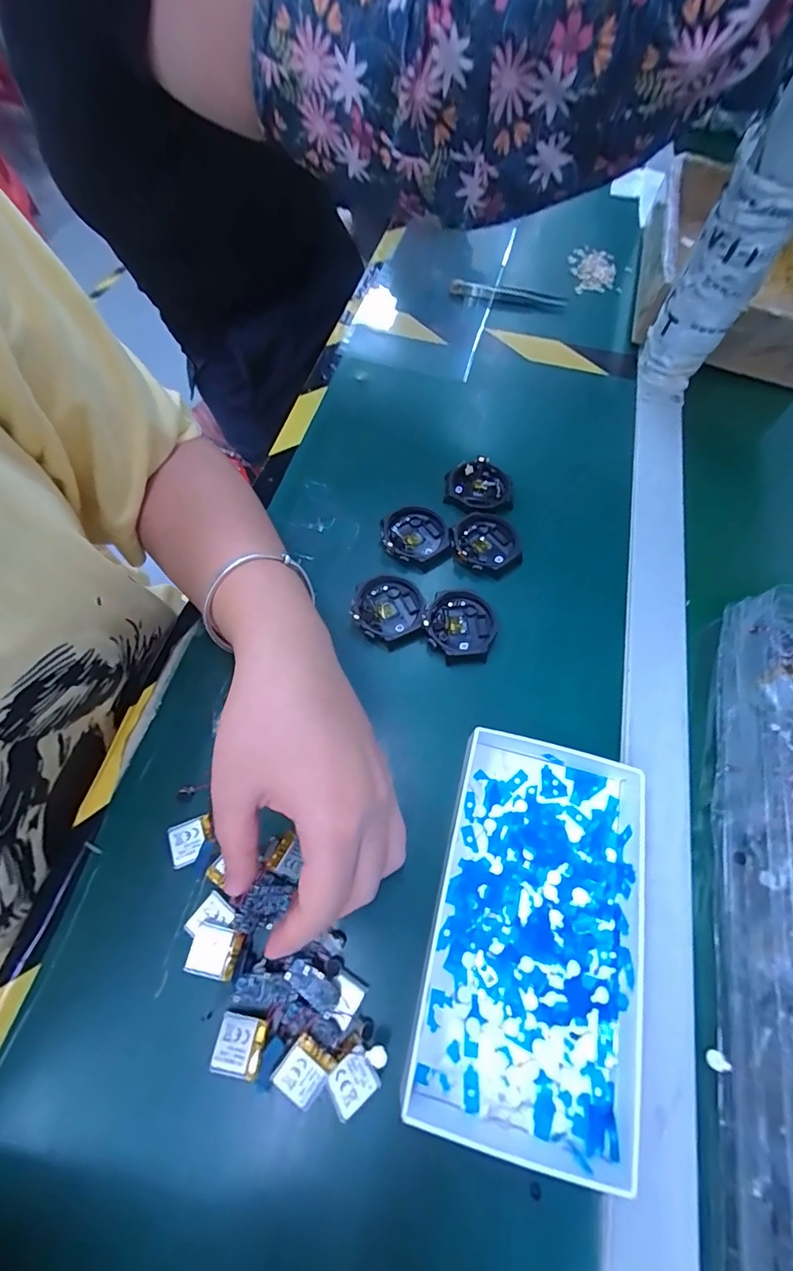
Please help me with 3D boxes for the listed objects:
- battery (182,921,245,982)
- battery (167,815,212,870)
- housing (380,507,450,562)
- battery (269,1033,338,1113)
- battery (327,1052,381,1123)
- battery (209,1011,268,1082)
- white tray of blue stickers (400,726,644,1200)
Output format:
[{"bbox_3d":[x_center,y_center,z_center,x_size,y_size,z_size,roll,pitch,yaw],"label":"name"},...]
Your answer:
[{"bbox_3d":[-0.091,0.159,0.233,0.024,0.006,0.021,14,65,3],"label":"battery"},{"bbox_3d":[-0.113,0.113,0.256,0.022,0.004,0.022,-17,67,-11],"label":"battery"},{"bbox_3d":[0.013,-0.077,0.355,0.051,0.012,0.045,29,67,10],"label":"housing"},{"bbox_3d":[-0.043,0.199,0.211,0.022,0.005,0.023,33,68,12],"label":"battery"},{"bbox_3d":[-0.021,0.204,0.211,0.021,0.004,0.017,-35,72,-17],"label":"battery"},{"bbox_3d":[-0.073,0.191,0.216,0.023,0.007,0.022,10,65,2],"label":"battery"},{"bbox_3d":[0.073,0.148,0.239,0.100,0.021,0.181,15,66,4],"label":"white tray of blue stickers"}]

